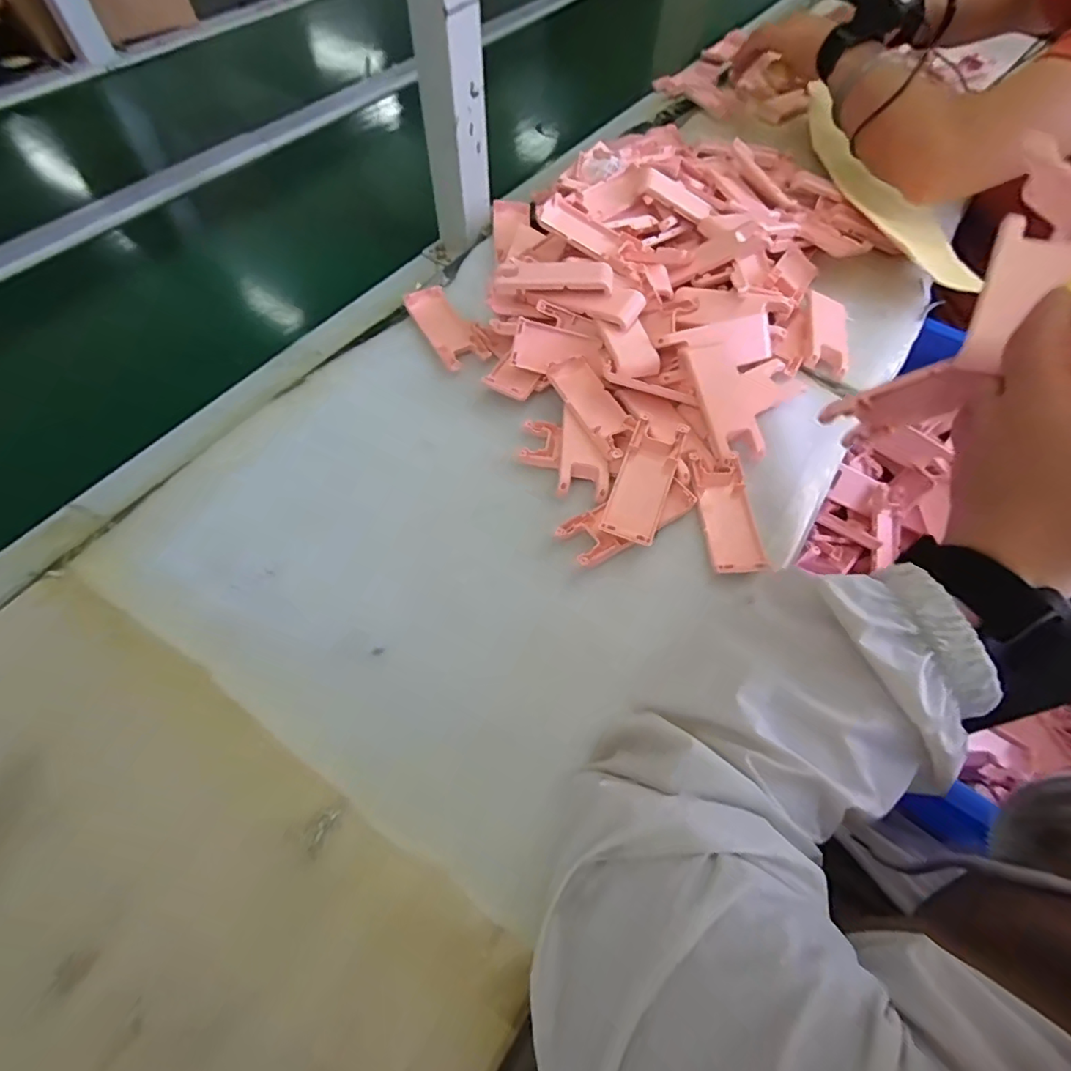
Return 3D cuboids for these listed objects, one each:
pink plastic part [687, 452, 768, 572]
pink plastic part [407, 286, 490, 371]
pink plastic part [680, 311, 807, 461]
[{"bbox_3d":[0.143,-0.016,0.395,0.038,0.019,0.103,1,59,-3],"label":"pink plastic part"},{"bbox_3d":[-0.083,-0.193,0.487,0.041,0.008,0.102,-27,64,-16],"label":"pink plastic part"},{"bbox_3d":[0.173,-0.123,0.435,0.097,0.017,0.117,-11,78,-20],"label":"pink plastic part"}]

